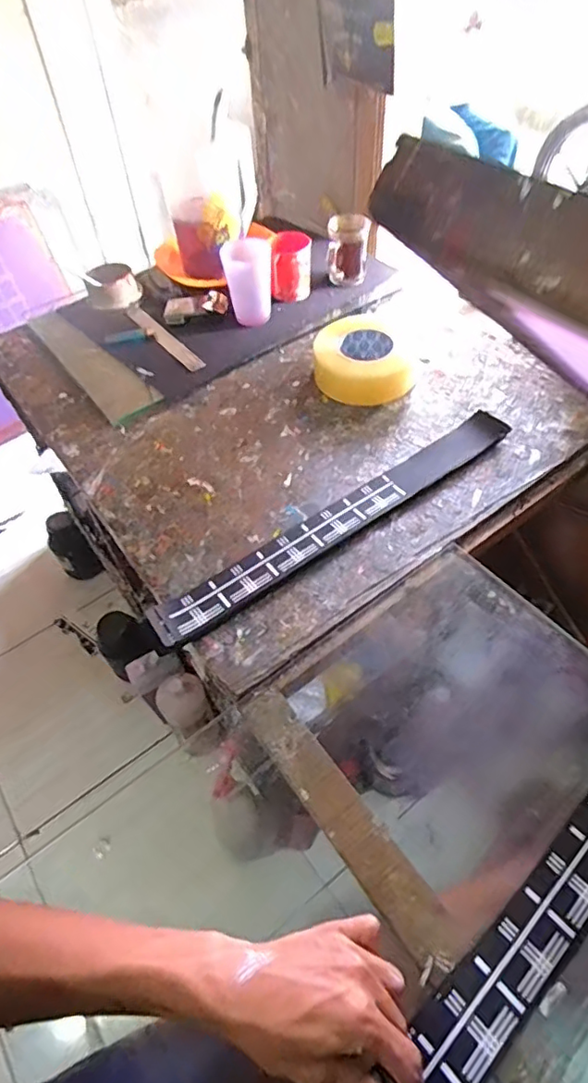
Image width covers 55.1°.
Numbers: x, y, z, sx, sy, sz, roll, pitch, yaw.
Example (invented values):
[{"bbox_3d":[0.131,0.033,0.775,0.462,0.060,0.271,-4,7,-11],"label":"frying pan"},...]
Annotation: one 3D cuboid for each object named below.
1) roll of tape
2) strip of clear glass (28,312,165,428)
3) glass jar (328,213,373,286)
[{"bbox_3d":[0.105,-0.262,0.811,0.144,0.055,0.143,-2,53,3],"label":"roll of tape"},{"bbox_3d":[-0.335,-0.285,0.893,0.085,0.011,0.355,-36,56,-23],"label":"strip of clear glass"},{"bbox_3d":[0.092,-0.483,0.947,0.066,0.109,0.066,-2,53,3],"label":"glass jar"}]

